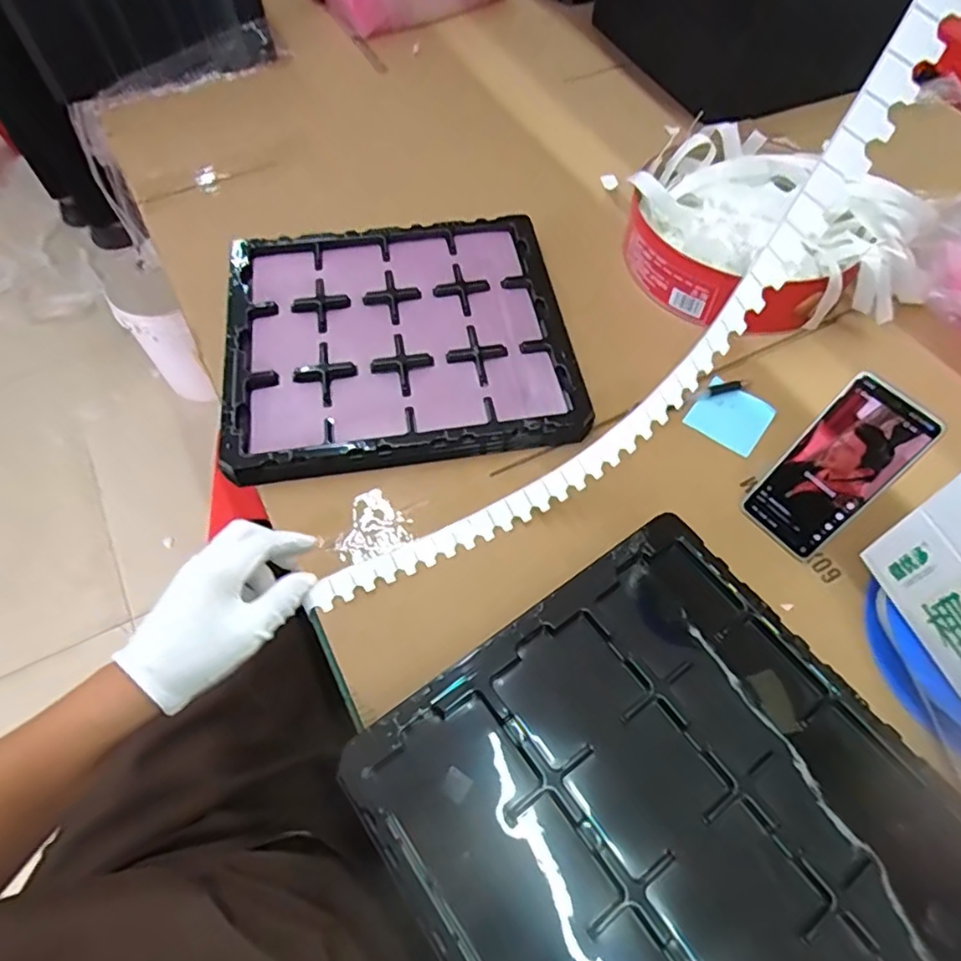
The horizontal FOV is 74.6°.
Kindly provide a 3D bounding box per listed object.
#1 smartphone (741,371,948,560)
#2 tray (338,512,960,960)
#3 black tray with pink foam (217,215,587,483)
[{"bbox_3d":[0.311,-0.008,0.557,0.007,0.167,0.078,-17,56,-43],"label":"smartphone"},{"bbox_3d":[0.138,0.243,0.428,0.335,0.021,0.368,-33,65,-18],"label":"tray"},{"bbox_3d":[-0.092,-0.167,0.708,0.363,0.030,0.330,-9,60,-6],"label":"black tray with pink foam"}]

